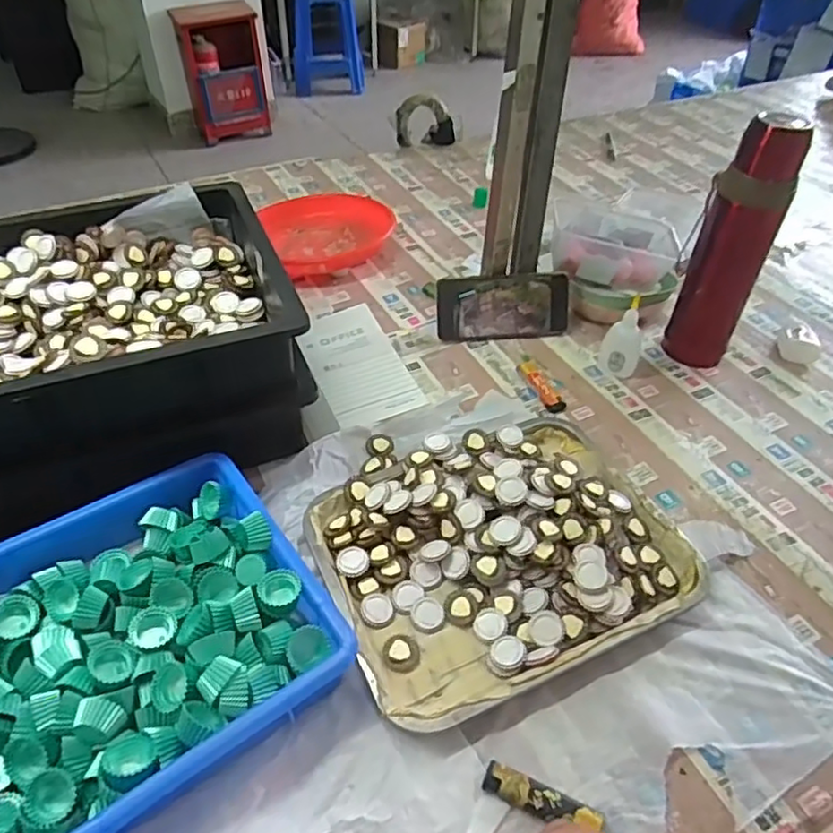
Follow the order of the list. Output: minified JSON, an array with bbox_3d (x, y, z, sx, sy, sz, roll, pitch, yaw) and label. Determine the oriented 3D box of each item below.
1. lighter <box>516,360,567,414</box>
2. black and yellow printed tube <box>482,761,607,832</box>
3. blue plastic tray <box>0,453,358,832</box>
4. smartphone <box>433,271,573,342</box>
[{"bbox_3d":[0.144,-0.038,0.739,0.027,0.014,0.086,-14,46,-15],"label":"lighter"},{"bbox_3d":[0.085,0.257,0.430,0.079,0.010,0.020,21,50,13],"label":"black and yellow printed tube"},{"bbox_3d":[-0.253,0.180,0.451,0.359,0.041,0.243,-28,56,-27],"label":"blue plastic tray"},{"bbox_3d":[0.107,-0.135,0.798,0.162,0.080,0.013,-5,16,-4],"label":"smartphone"}]

